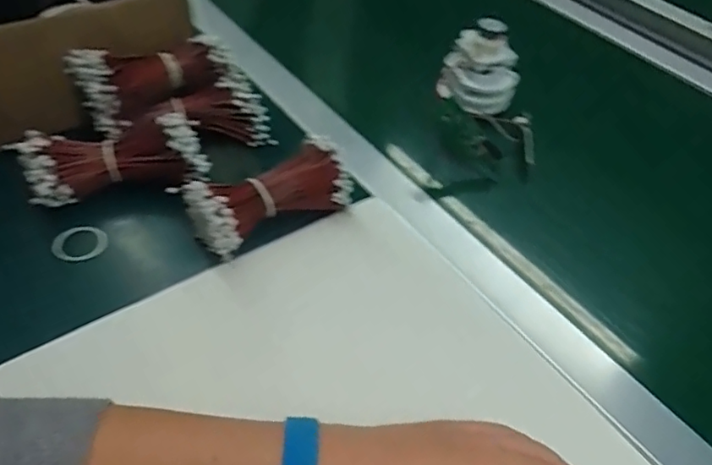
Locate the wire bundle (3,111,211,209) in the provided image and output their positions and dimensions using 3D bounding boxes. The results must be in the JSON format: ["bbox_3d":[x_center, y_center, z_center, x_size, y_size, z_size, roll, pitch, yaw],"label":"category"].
[{"bbox_3d":[-0.189,-0.058,0.445,0.134,0.050,0.045,-12,54,-15],"label":"wire bundle"}]

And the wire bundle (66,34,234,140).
[{"bbox_3d":[-0.169,-0.137,0.477,0.130,0.052,0.049,-22,57,-22],"label":"wire bundle"}]

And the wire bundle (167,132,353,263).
[{"bbox_3d":[-0.067,-0.028,0.432,0.123,0.045,0.057,-21,56,-21],"label":"wire bundle"}]

